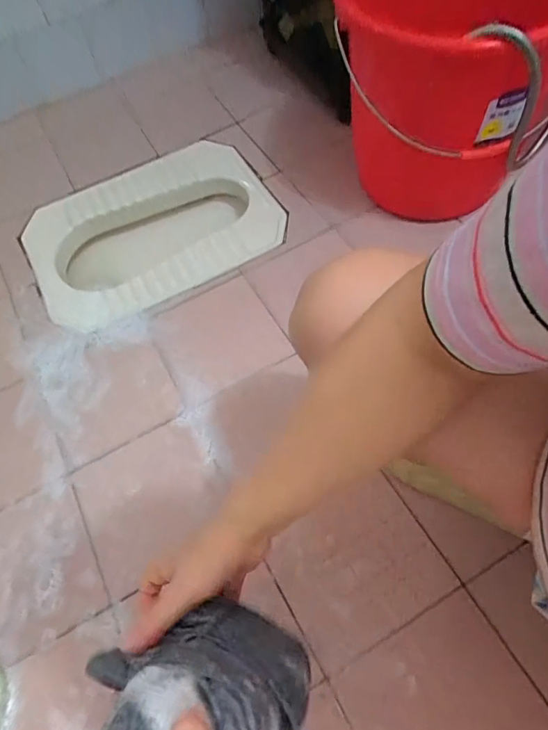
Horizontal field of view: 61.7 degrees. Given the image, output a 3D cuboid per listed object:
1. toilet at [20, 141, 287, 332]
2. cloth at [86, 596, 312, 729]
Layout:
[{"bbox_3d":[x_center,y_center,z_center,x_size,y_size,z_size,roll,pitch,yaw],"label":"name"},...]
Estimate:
[{"bbox_3d":[-0.241,-0.252,0.961,0.485,0.124,0.347,-29,63,-12],"label":"toilet"},{"bbox_3d":[-0.042,0.212,0.295,0.125,0.098,0.105,-26,62,-10],"label":"cloth"}]

